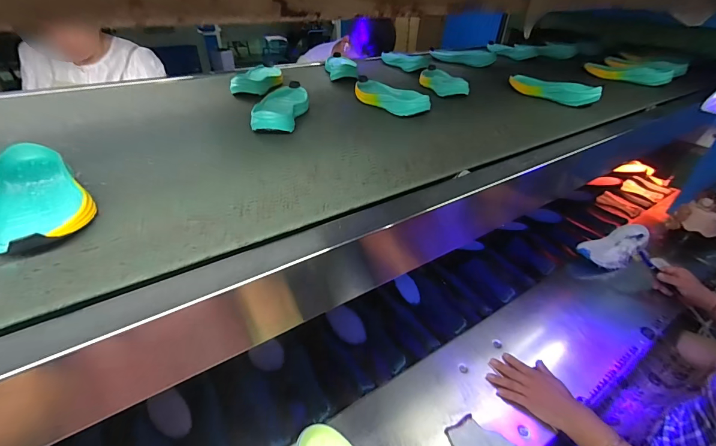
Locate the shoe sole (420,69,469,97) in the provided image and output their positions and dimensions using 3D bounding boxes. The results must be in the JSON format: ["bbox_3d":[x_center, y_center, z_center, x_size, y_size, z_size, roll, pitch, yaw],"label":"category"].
[{"bbox_3d":[0.210,-0.368,0.868,0.070,0.029,0.207,-6,37,-9],"label":"shoe sole"}]

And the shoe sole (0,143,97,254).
[{"bbox_3d":[-0.366,-0.033,0.386,0.089,0.036,0.210,-27,46,-33],"label":"shoe sole"}]

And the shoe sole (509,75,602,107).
[{"bbox_3d":[0.467,-0.331,0.824,0.057,0.036,0.221,-27,49,-29],"label":"shoe sole"}]

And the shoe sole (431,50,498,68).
[{"bbox_3d":[0.344,-0.555,1.111,0.082,0.040,0.227,-26,49,-29],"label":"shoe sole"}]

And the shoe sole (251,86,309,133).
[{"bbox_3d":[-0.148,-0.230,0.662,0.082,0.037,0.219,4,41,1],"label":"shoe sole"}]

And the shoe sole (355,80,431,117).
[{"bbox_3d":[0.059,-0.283,0.741,0.085,0.038,0.222,-19,46,-23],"label":"shoe sole"}]

